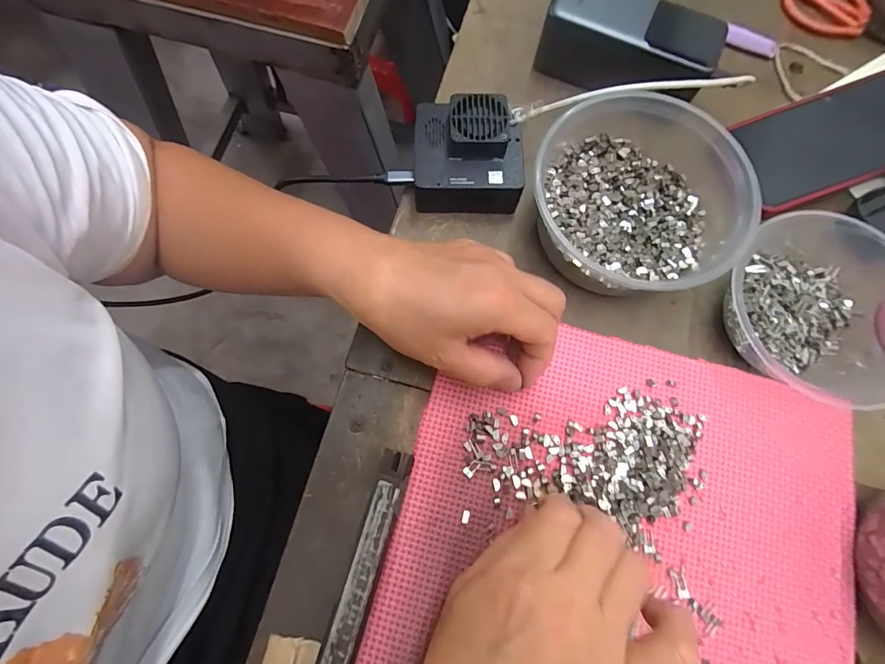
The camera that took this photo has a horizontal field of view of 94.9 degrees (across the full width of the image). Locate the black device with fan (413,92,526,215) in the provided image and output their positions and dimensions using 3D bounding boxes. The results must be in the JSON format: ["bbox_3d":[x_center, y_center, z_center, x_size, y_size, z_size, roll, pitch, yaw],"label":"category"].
[{"bbox_3d":[0.019,-0.128,0.298,0.079,0.049,0.070,3,76,0],"label":"black device with fan"}]

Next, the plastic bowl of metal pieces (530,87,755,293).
[{"bbox_3d":[0.129,-0.091,0.280,0.134,0.059,0.136,23,77,5],"label":"plastic bowl of metal pieces"}]

